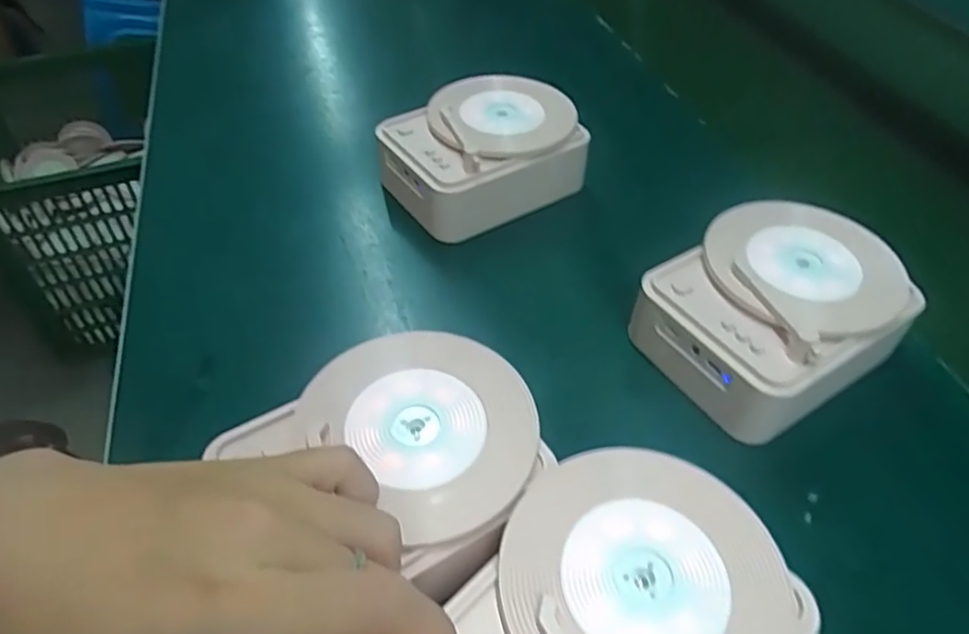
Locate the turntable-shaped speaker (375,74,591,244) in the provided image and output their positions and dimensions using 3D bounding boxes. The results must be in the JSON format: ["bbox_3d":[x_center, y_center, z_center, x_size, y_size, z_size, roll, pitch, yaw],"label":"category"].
[{"bbox_3d":[-0.001,-0.117,0.446,0.133,0.050,0.102,-23,52,-22],"label":"turntable-shaped speaker"}]

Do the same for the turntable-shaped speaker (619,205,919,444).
[{"bbox_3d":[0.156,-0.007,0.346,0.140,0.046,0.102,-25,53,-24],"label":"turntable-shaped speaker"}]

